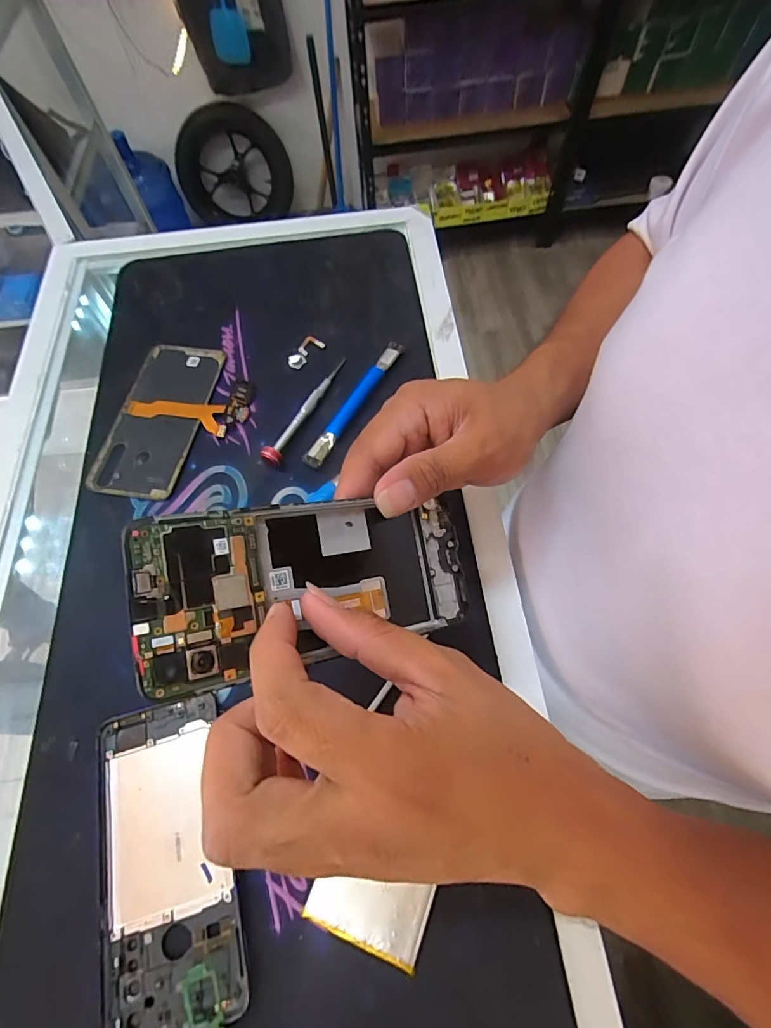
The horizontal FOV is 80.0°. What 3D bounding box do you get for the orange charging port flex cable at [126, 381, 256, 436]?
[{"bbox_3d":[-0.164,-0.083,0.386,0.105,0.007,0.049,-10,65,-1],"label":"orange charging port flex cable"}]

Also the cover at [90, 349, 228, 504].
[{"bbox_3d":[-0.192,-0.083,0.391,0.073,0.007,0.151,9,66,7],"label":"cover"}]

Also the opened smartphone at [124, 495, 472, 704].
[{"bbox_3d":[-0.028,0.029,0.209,0.152,0.005,0.068,-6,82,-31],"label":"opened smartphone"}]

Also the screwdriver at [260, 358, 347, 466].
[{"bbox_3d":[-0.065,-0.090,0.378,0.014,0.016,0.120,21,68,13],"label":"screwdriver"}]

